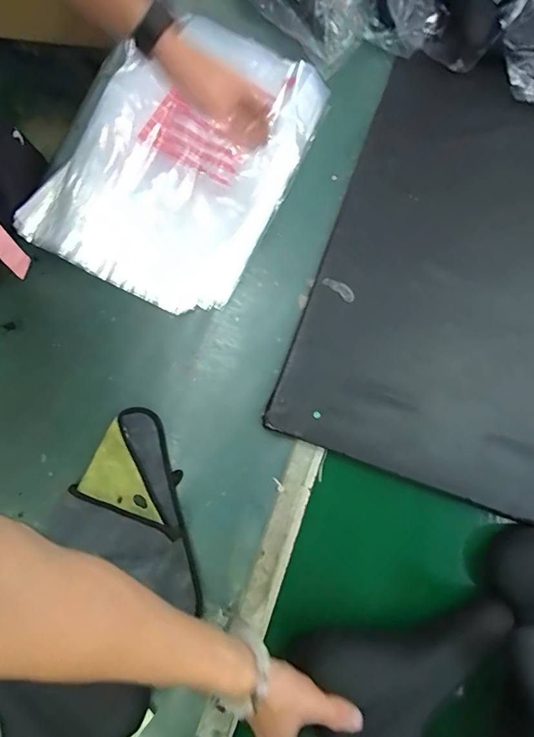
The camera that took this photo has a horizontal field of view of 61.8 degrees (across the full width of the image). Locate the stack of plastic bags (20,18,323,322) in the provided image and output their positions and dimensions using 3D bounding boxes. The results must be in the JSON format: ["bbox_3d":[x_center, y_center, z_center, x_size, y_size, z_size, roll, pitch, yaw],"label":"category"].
[{"bbox_3d":[-0.139,-0.324,0.671,0.337,0.049,0.436,22,78,5],"label":"stack of plastic bags"}]

